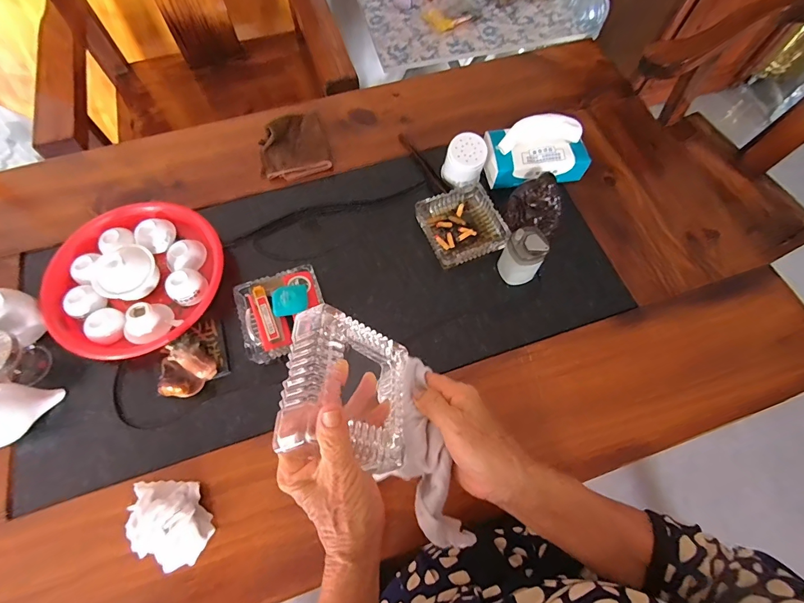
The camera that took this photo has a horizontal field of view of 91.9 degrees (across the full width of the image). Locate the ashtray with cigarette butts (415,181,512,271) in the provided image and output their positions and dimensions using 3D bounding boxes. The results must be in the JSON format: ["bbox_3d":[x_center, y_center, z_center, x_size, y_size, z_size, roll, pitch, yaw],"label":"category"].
[{"bbox_3d":[0.096,-0.125,0.642,0.117,0.045,0.127,-23,68,-9],"label":"ashtray with cigarette butts"}]

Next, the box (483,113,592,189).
[{"bbox_3d":[0.225,-0.248,0.653,0.162,0.091,0.089,-2,68,-2],"label":"box"}]

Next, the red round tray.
[{"bbox_3d":[-0.408,-0.038,0.594,0.259,0.058,0.243,-10,66,-4],"label":"red round tray"}]

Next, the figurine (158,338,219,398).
[{"bbox_3d":[-0.304,0.095,0.539,0.076,0.047,0.068,-28,69,-12],"label":"figurine"}]

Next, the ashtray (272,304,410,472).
[{"bbox_3d":[-0.040,0.072,0.331,0.114,0.033,0.118,28,52,-33],"label":"ashtray"}]

